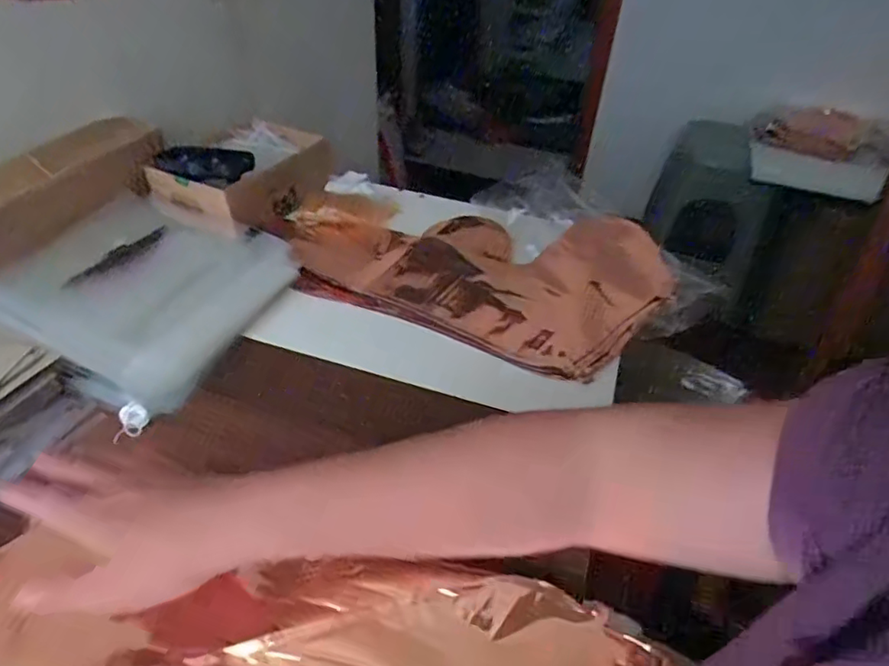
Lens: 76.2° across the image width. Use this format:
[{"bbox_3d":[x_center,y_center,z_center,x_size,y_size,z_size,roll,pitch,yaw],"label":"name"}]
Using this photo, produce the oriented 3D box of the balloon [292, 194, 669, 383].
[{"bbox_3d":[0.028,-0.075,0.639,0.425,0.057,0.243,17,43,16],"label":"balloon"}]

